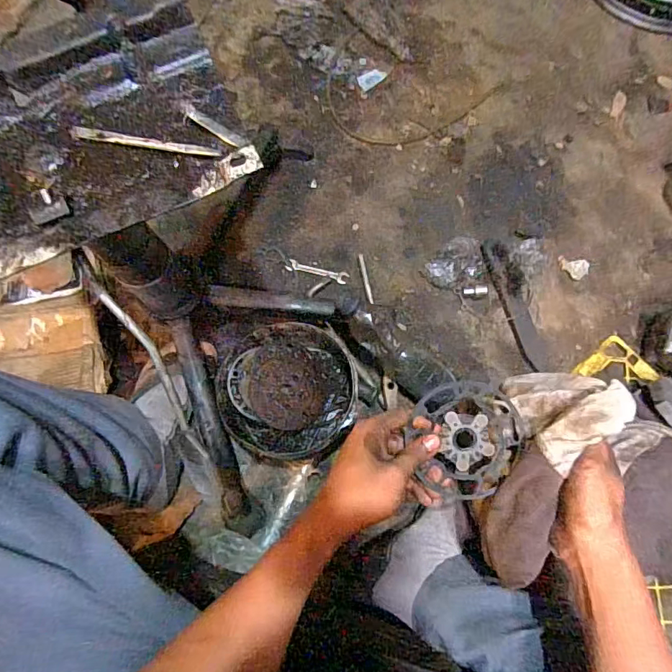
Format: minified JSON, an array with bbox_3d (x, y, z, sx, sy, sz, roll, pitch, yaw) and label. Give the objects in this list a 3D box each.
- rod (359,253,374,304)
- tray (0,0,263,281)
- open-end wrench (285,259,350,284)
[{"bbox_3d":[0.050,-0.095,0.775,0.008,0.004,0.091,-10,74,-4],"label":"rod"},{"bbox_3d":[-0.189,-0.156,0.347,0.216,0.025,0.199,-21,75,-7],"label":"tray"},{"bbox_3d":[-0.030,-0.107,0.783,0.103,0.004,0.021,14,74,3],"label":"open-end wrench"}]

